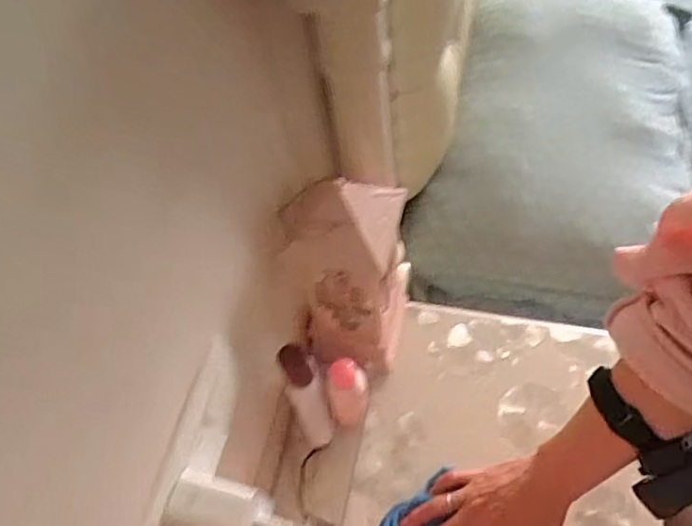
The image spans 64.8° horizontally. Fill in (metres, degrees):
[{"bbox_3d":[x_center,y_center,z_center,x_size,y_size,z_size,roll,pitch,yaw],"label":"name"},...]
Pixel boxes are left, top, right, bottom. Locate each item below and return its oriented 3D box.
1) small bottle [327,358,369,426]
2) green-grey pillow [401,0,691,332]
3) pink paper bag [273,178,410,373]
[{"bbox_3d":[0.003,0.141,0.586,0.041,0.100,0.040,-4,56,6],"label":"small bottle"},{"bbox_3d":[0.352,-0.213,0.904,0.365,0.127,0.753,13,59,16],"label":"green-grey pillow"},{"bbox_3d":[0.000,0.019,0.586,0.122,0.253,0.107,5,57,11],"label":"pink paper bag"}]

